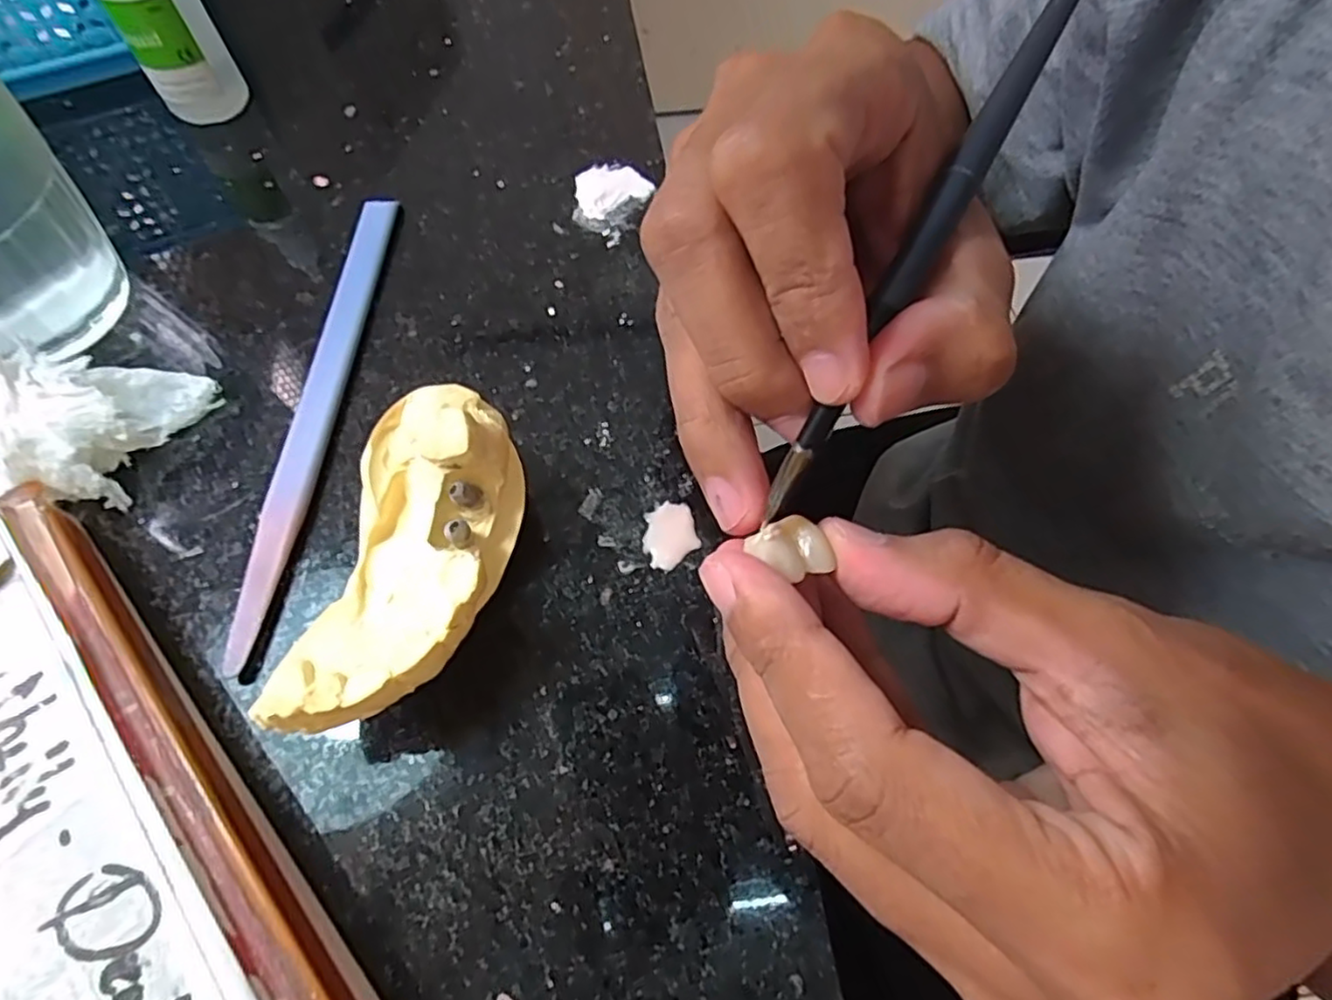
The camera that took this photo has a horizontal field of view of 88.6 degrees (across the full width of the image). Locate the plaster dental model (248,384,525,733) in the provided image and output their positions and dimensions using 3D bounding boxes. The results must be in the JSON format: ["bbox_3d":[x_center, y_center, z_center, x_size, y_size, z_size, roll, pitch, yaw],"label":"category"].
[{"bbox_3d":[-0.048,0.012,0.133,0.032,0.035,0.068,9,62,4],"label":"plaster dental model"}]

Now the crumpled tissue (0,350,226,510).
[{"bbox_3d":[-0.140,-0.018,0.156,0.043,0.022,0.048,19,64,9],"label":"crumpled tissue"}]

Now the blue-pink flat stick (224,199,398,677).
[{"bbox_3d":[-0.085,-0.026,0.169,0.009,0.006,0.134,1,62,0],"label":"blue-pink flat stick"}]

